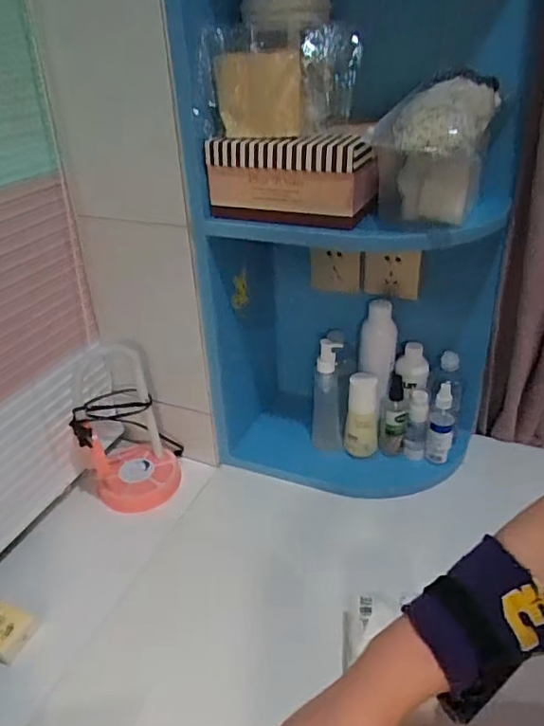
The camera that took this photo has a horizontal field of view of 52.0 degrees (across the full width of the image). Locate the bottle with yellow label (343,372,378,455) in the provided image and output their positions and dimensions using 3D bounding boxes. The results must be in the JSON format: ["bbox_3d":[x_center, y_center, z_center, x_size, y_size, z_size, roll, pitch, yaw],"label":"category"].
[{"bbox_3d":[0.146,0.090,0.905,0.054,0.155,0.045,4,31,12],"label":"bottle with yellow label"}]

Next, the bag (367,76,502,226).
[{"bbox_3d":[0.172,-0.225,0.614,0.102,0.138,0.124,16,36,28],"label":"bag"}]

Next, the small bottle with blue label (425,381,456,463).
[{"bbox_3d":[0.261,0.101,0.858,0.036,0.142,0.034,10,33,20],"label":"small bottle with blue label"}]

